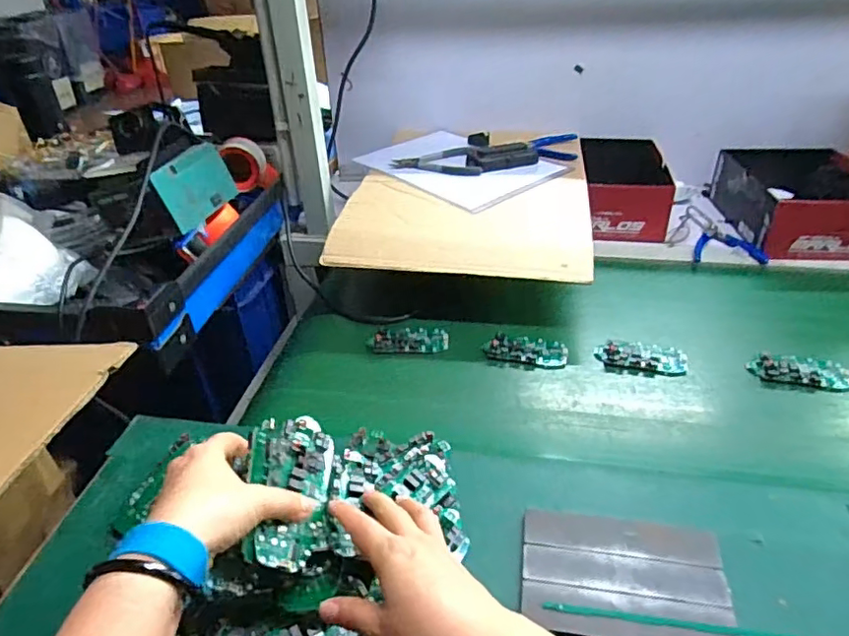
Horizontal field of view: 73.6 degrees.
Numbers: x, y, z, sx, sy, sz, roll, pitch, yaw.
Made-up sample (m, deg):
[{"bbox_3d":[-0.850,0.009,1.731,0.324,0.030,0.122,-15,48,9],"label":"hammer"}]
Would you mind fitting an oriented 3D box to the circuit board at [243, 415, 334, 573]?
[{"bbox_3d":[-0.097,0.126,0.423,0.016,0.079,0.113,-30,57,32],"label":"circuit board"}]

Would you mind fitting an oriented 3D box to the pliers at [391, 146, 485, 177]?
[{"bbox_3d":[0.058,-0.251,0.898,0.218,0.019,0.097,-1,33,4],"label":"pliers"}]

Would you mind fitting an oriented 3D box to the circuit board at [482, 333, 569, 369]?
[{"bbox_3d":[0.121,0.036,0.679,0.096,0.017,0.049,6,34,15],"label":"circuit board"}]

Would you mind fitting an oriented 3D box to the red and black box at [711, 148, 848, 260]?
[{"bbox_3d":[0.568,-0.181,0.861,0.183,0.088,0.252,0,33,6],"label":"red and black box"}]

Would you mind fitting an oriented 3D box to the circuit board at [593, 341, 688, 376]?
[{"bbox_3d":[0.253,0.045,0.665,0.101,0.013,0.046,9,35,19],"label":"circuit board"}]

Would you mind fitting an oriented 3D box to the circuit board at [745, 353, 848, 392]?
[{"bbox_3d":[0.422,0.059,0.638,0.101,0.015,0.047,5,34,13],"label":"circuit board"}]

